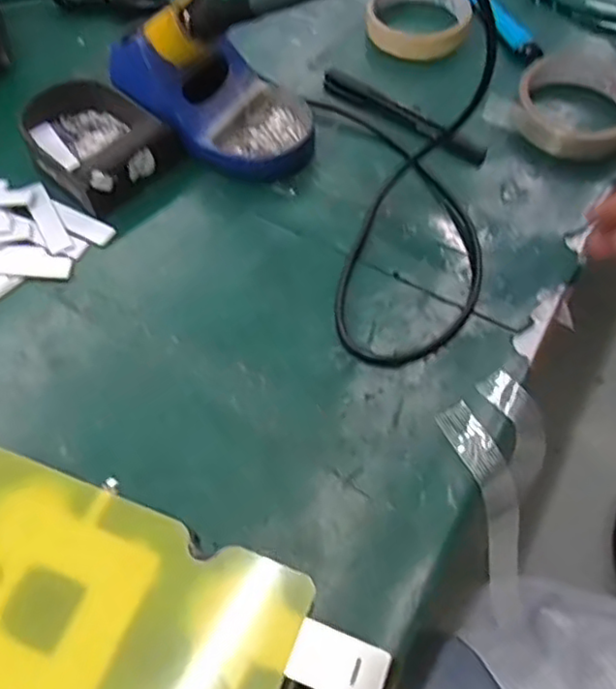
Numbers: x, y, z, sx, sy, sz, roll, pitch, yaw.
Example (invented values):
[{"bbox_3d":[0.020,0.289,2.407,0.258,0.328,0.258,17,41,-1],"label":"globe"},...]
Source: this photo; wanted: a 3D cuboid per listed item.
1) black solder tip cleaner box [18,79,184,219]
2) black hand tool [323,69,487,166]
[{"bbox_3d":[-0.148,-0.143,0.452,0.077,0.030,0.100,-41,68,-21],"label":"black solder tip cleaner box"},{"bbox_3d":[0.068,-0.169,0.476,0.139,0.010,0.016,37,66,19],"label":"black hand tool"}]

